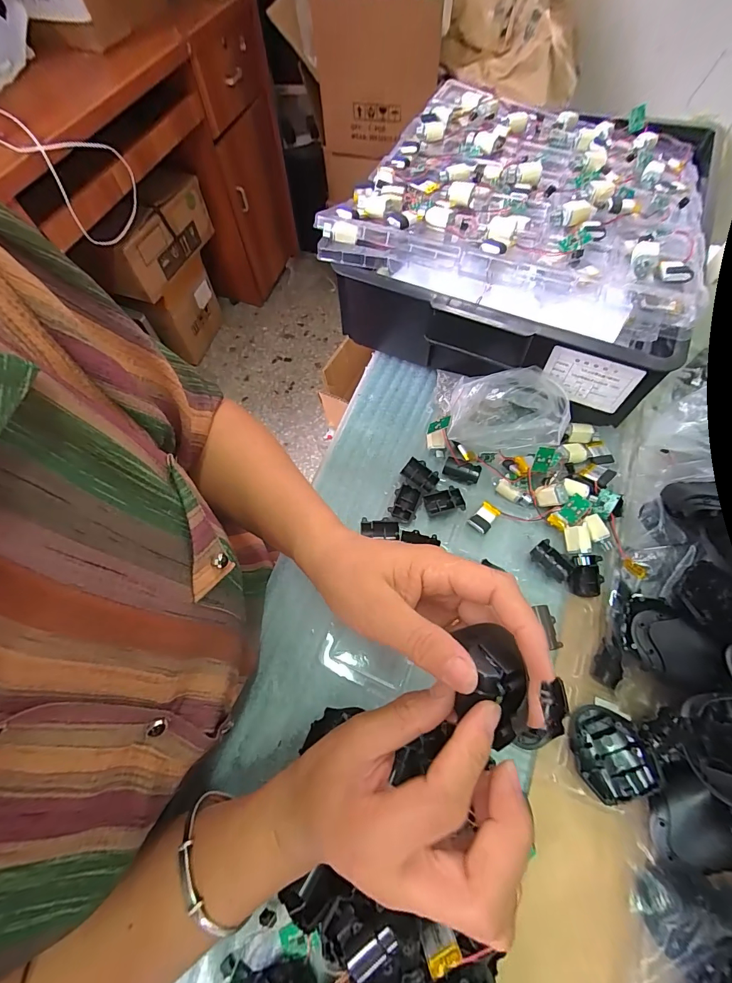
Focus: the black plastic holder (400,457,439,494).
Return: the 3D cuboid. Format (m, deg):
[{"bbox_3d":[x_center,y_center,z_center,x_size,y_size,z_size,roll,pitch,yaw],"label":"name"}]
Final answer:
[{"bbox_3d":[0.056,-0.016,0.399,0.036,0.013,0.026,38,73,19],"label":"black plastic holder"}]

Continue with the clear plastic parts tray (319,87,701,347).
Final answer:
[{"bbox_3d":[0.190,-0.345,0.429,0.335,0.047,0.404,24,68,12],"label":"clear plastic parts tray"}]

